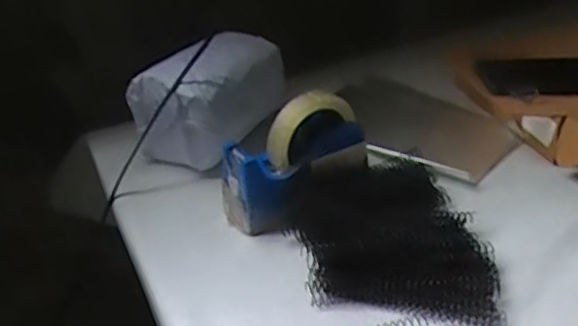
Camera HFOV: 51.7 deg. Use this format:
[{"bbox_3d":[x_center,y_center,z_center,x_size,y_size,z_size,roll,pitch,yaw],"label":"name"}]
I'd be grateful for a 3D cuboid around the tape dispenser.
[{"bbox_3d":[0.012,-0.002,0.616,0.164,0.110,0.063,-17,35,-16],"label":"tape dispenser"}]

